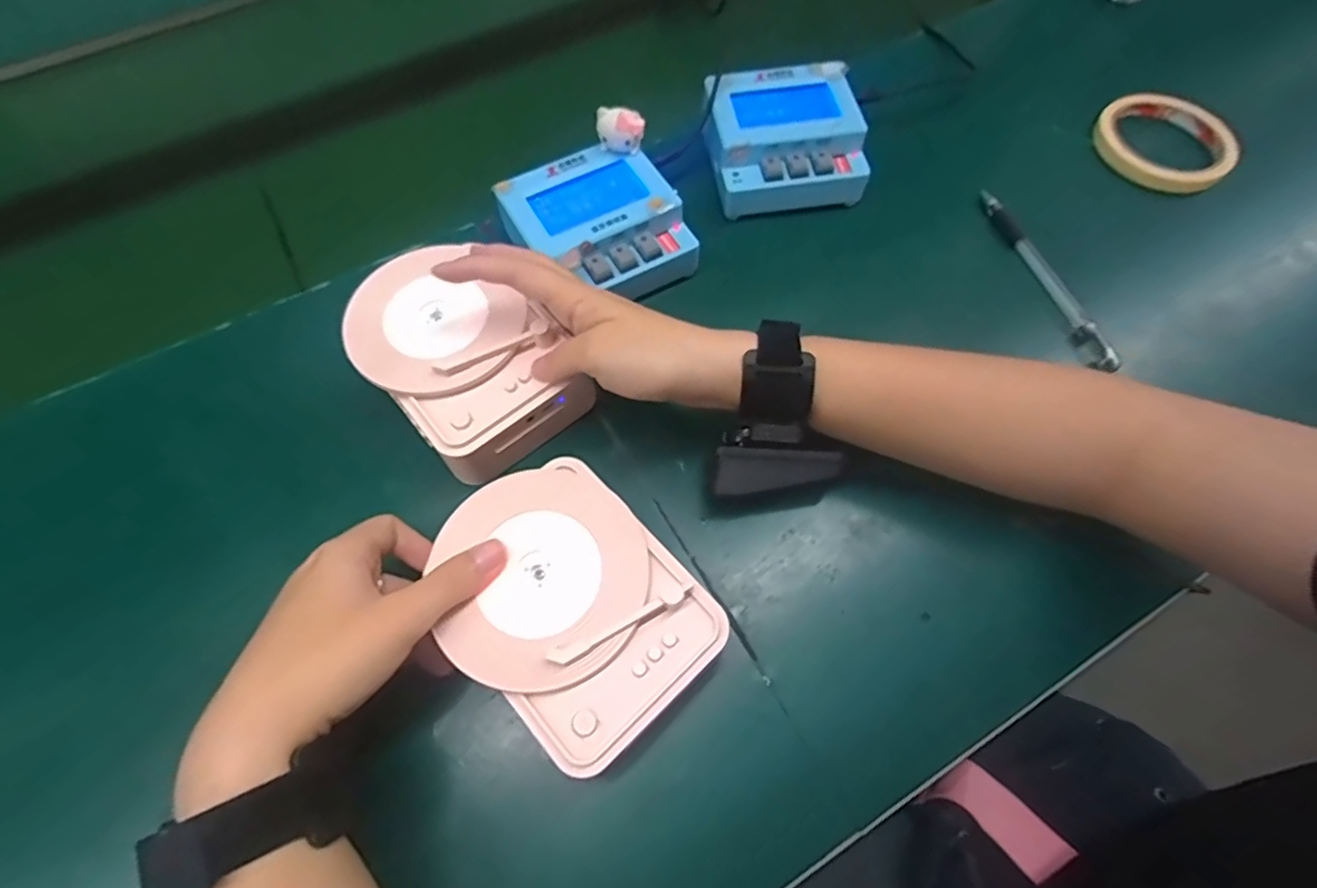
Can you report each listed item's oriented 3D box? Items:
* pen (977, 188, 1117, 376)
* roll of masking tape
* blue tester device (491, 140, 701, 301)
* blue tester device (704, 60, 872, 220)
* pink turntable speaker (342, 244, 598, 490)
[{"bbox_3d":[0.260,-0.112,0.409,0.009,0.017,0.154,-14,64,-6],"label":"pen"},{"bbox_3d":[0.384,-0.230,0.460,0.093,0.020,0.093,0,63,1],"label":"roll of masking tape"},{"bbox_3d":[-0.040,-0.143,0.400,0.102,0.041,0.099,-26,66,-12],"label":"blue tester device"},{"bbox_3d":[0.090,-0.219,0.436,0.105,0.042,0.102,-5,63,-1],"label":"blue tester device"},{"bbox_3d":[-0.112,-0.052,0.352,0.131,0.043,0.096,41,73,20],"label":"pink turntable speaker"}]

